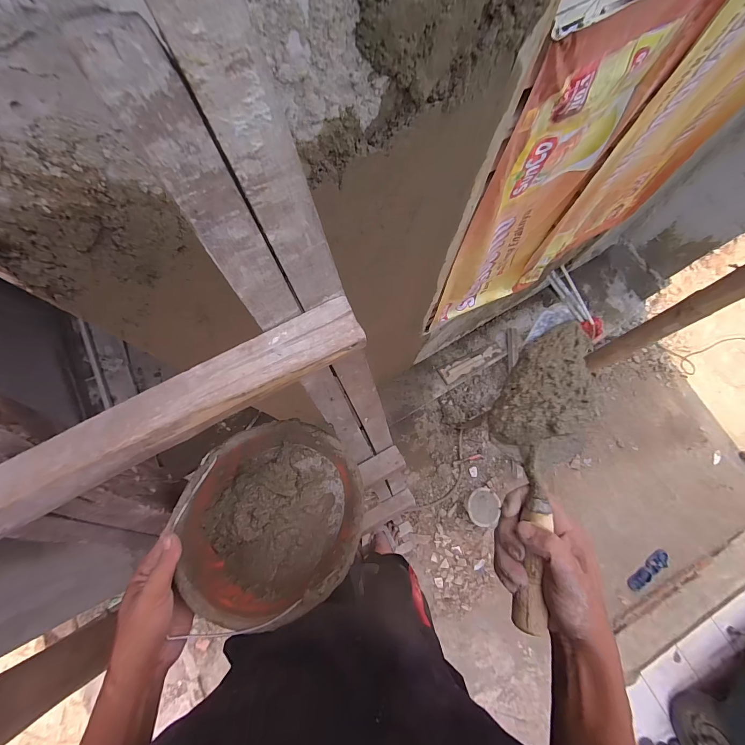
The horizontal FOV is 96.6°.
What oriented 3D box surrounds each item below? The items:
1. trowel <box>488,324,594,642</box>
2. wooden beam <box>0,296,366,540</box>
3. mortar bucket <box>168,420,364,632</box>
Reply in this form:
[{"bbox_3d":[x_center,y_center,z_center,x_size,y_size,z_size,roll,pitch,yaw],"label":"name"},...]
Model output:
[{"bbox_3d":[0.159,0.094,0.318,0.078,0.041,0.282,6,90,0],"label":"trowel"},{"bbox_3d":[-0.180,0.042,0.271,0.376,0.033,0.050,-29,77,-9],"label":"wooden beam"},{"bbox_3d":[-0.124,0.188,0.451,0.209,0.119,0.228,11,74,2],"label":"mortar bucket"}]

